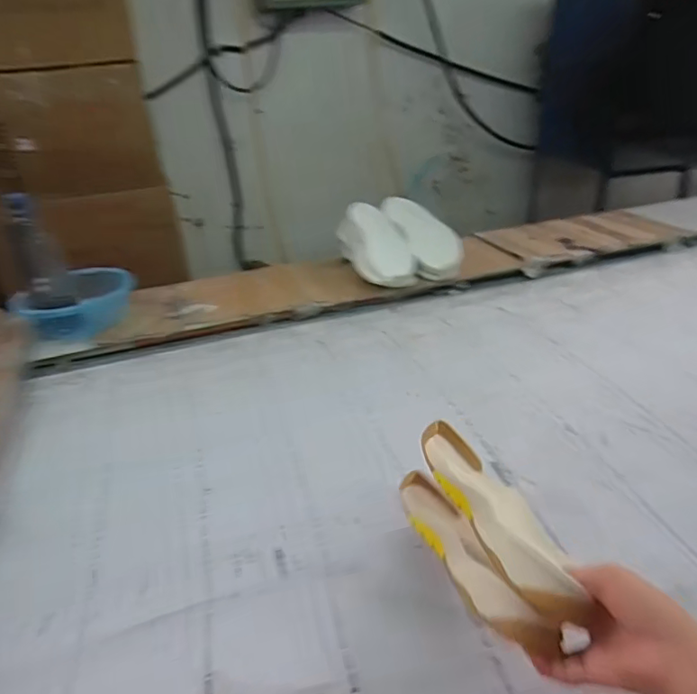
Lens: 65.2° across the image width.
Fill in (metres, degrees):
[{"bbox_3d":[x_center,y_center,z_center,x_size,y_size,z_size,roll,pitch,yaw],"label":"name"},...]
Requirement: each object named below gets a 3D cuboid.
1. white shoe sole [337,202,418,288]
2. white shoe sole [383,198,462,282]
[{"bbox_3d":[0.064,-0.237,1.275,0.128,0.062,0.292,-11,52,-17],"label":"white shoe sole"},{"bbox_3d":[0.168,-0.277,1.295,0.110,0.053,0.305,-12,50,-18],"label":"white shoe sole"}]

